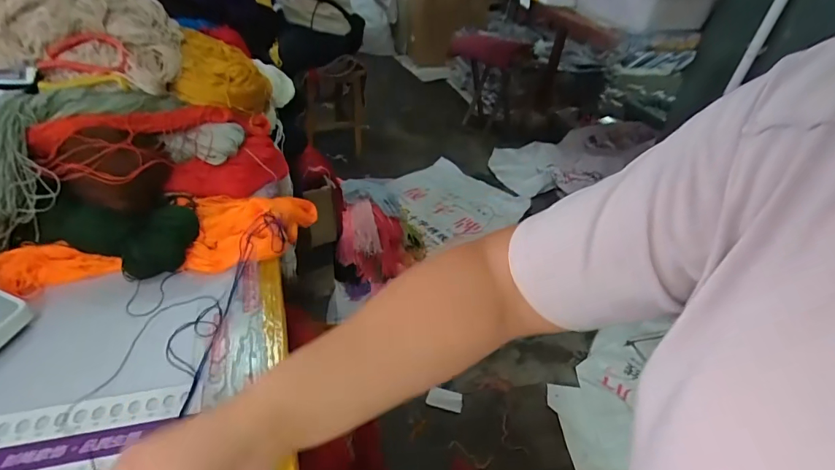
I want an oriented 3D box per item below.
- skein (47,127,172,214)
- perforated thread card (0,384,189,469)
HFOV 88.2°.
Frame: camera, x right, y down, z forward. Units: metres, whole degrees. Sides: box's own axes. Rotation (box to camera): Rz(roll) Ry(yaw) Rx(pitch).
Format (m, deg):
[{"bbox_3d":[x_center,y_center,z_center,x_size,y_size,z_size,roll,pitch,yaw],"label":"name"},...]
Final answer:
[{"bbox_3d":[-0.343,-0.082,0.492,0.095,0.071,0.092,5,33,-3],"label":"skein"},{"bbox_3d":[-0.307,0.169,0.341,0.213,0.009,0.076,-7,39,-17],"label":"perforated thread card"}]

